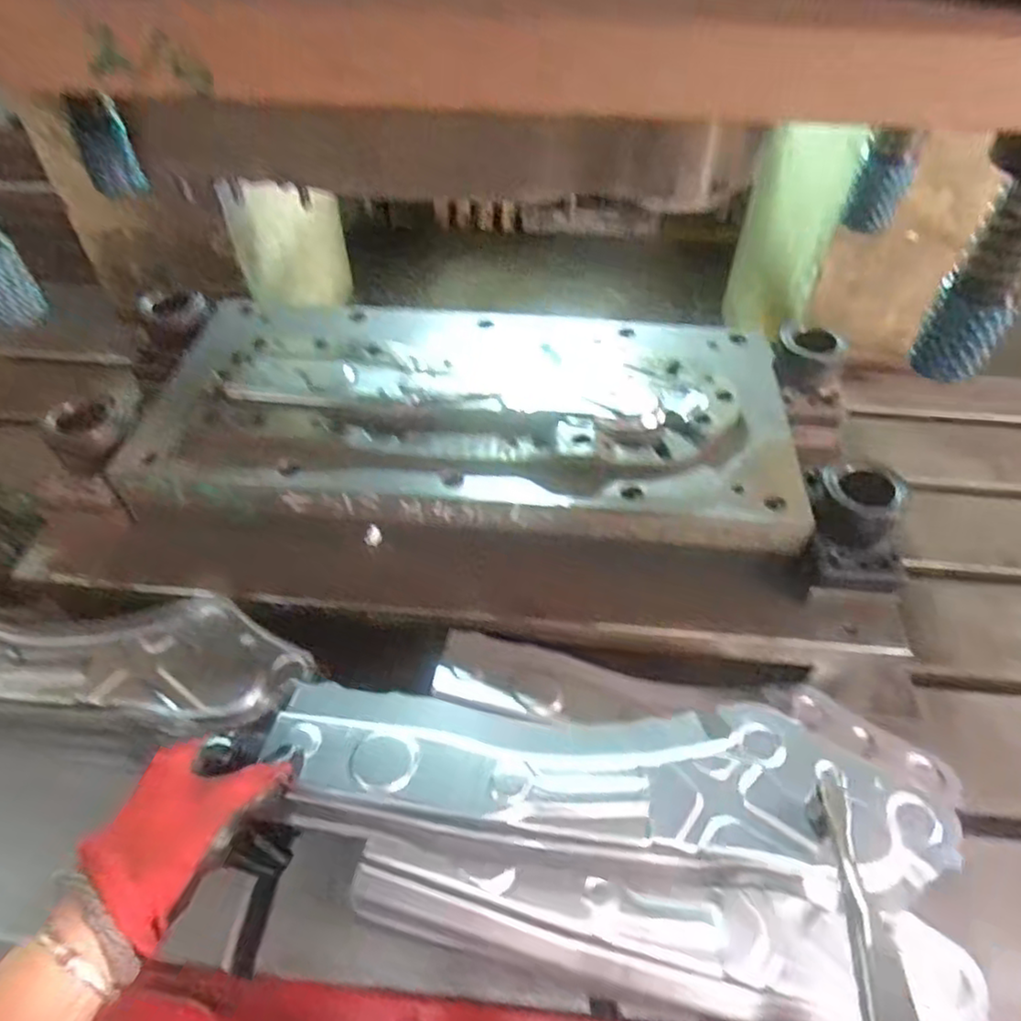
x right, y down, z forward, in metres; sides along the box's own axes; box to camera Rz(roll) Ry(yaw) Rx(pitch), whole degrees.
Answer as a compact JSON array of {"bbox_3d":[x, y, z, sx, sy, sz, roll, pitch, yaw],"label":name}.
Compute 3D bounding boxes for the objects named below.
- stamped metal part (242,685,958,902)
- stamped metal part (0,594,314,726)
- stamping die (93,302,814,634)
[{"bbox_3d":[0.058,0.170,0.446,0.424,0.025,0.104,6,49,3],"label":"stamped metal part"},{"bbox_3d":[-0.382,0.122,0.592,0.427,0.041,0.109,6,49,5],"label":"stamped metal part"},{"bbox_3d":[-0.045,-0.076,0.716,0.635,0.147,0.321,3,49,2],"label":"stamping die"}]

